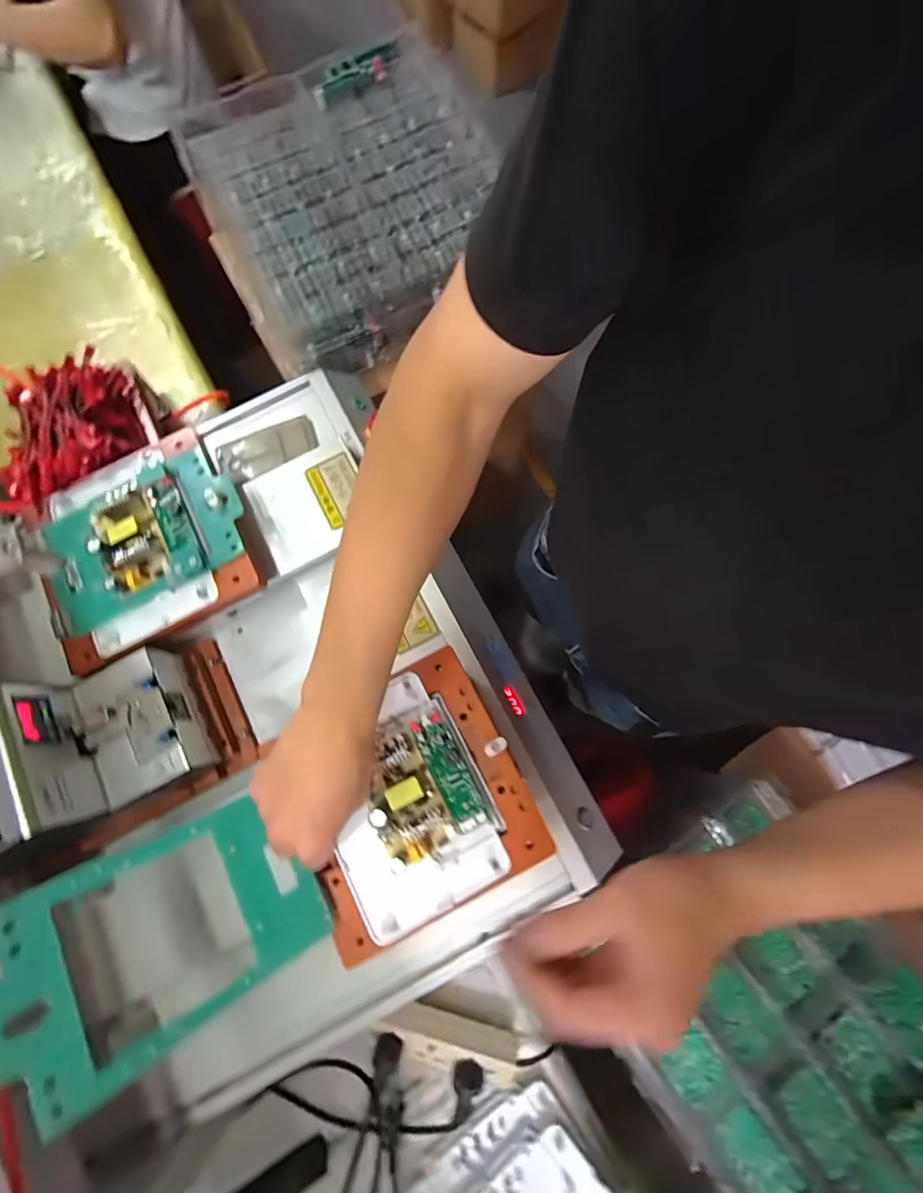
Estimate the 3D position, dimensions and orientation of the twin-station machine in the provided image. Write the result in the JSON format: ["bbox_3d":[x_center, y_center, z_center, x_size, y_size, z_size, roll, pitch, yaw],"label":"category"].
[{"bbox_3d":[-0.183,0.066,0.452,0.429,0.167,0.625,-28,78,-6],"label":"twin-station machine"}]

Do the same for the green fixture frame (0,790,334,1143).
[{"bbox_3d":[-0.209,0.235,0.346,0.195,0.017,0.130,-19,69,-36],"label":"green fixture frame"}]

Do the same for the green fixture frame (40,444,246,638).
[{"bbox_3d":[-0.319,-0.065,0.480,0.194,0.017,0.136,-26,77,-5],"label":"green fixture frame"}]

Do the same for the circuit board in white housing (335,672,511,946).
[{"bbox_3d":[-0.050,0.171,0.406,0.133,0.040,0.179,-26,77,-5],"label":"circuit board in white housing"}]

